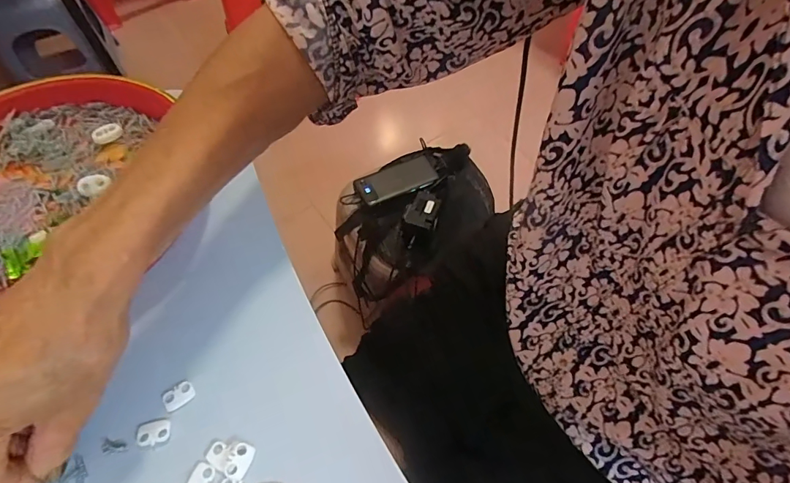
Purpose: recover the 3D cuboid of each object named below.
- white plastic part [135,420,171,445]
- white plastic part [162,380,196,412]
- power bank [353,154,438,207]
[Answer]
[{"bbox_3d":[-0.140,0.110,0.254,0.018,0.004,0.012,-10,59,-6],"label":"white plastic part"},{"bbox_3d":[-0.131,0.093,0.264,0.018,0.004,0.013,-34,64,-18],"label":"white plastic part"},{"bbox_3d":[0.002,-0.118,0.834,0.155,0.016,0.065,-24,62,-14],"label":"power bank"}]

